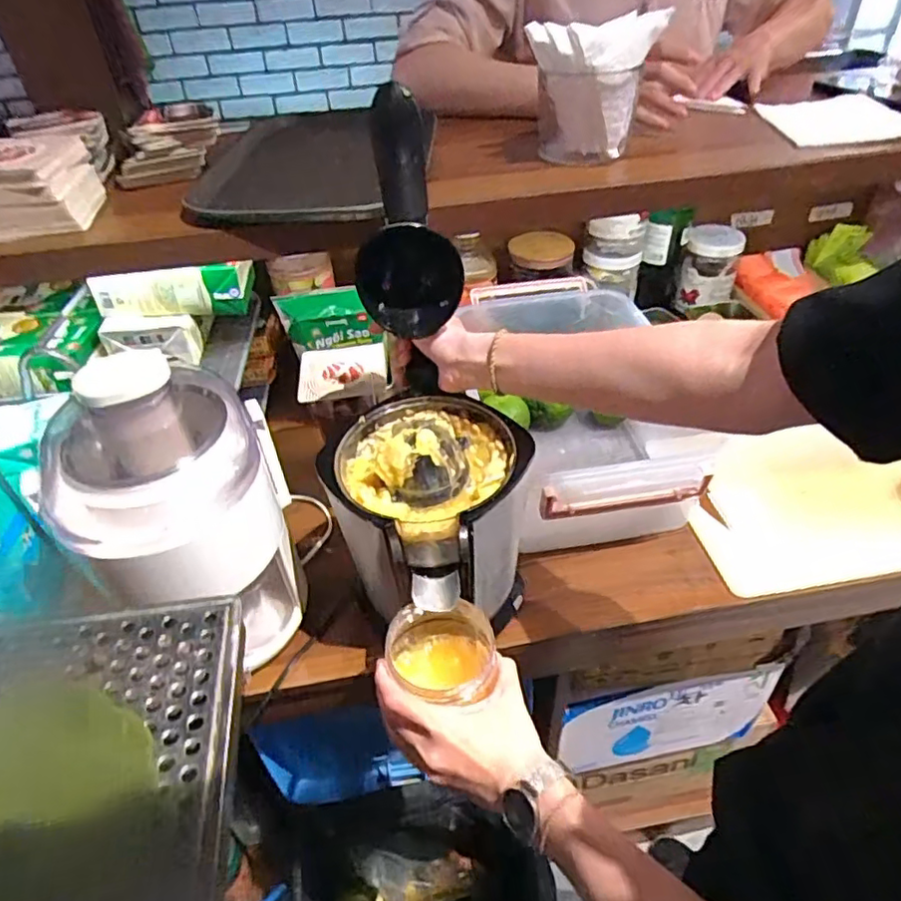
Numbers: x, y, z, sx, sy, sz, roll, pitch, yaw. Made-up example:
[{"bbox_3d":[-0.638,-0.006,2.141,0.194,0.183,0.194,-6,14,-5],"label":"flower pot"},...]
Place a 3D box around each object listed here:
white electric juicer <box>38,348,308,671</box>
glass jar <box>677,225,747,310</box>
[{"bbox_3d":[-0.244,0.061,0.568,0.172,0.257,0.180,-2,42,2],"label":"white electric juicer"},{"bbox_3d":[0.416,-0.303,0.979,0.091,0.118,0.081,12,44,17],"label":"glass jar"}]

